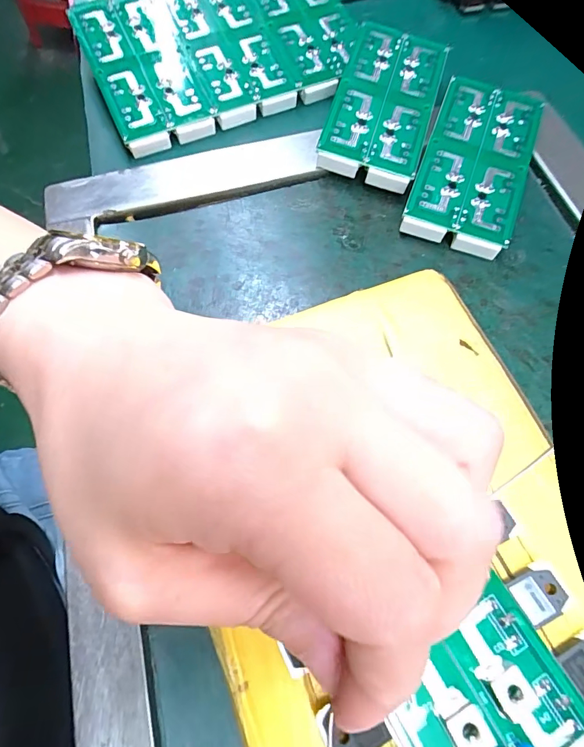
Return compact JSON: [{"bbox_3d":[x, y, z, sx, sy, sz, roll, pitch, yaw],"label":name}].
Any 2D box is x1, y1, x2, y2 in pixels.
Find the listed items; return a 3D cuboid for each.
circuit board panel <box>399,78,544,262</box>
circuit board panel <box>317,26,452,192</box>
[{"bbox_3d":[0.099,-0.113,0.230,0.054,0.021,0.102,19,68,10],"label":"circuit board panel"},{"bbox_3d":[0.052,-0.152,0.243,0.053,0.026,0.101,15,67,8],"label":"circuit board panel"}]

